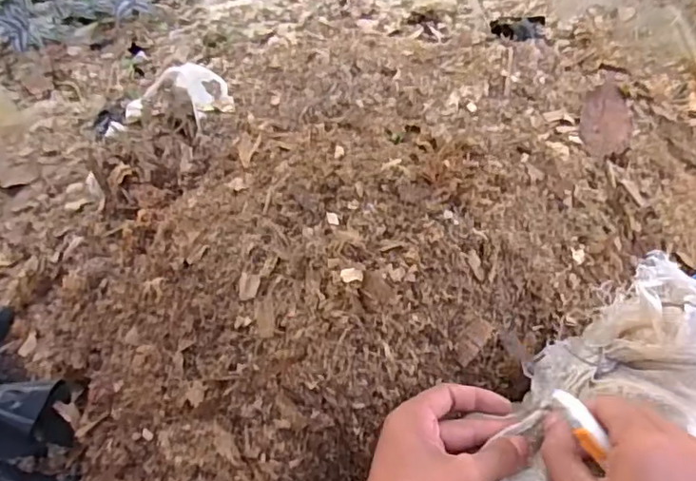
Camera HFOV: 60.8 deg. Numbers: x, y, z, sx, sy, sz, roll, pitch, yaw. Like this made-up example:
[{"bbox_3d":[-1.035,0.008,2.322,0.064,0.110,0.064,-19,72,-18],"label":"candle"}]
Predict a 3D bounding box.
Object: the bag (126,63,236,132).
[{"bbox_3d":[-0.249,-0.224,0.910,0.164,0.034,0.112,15,60,13],"label":"bag"}]

